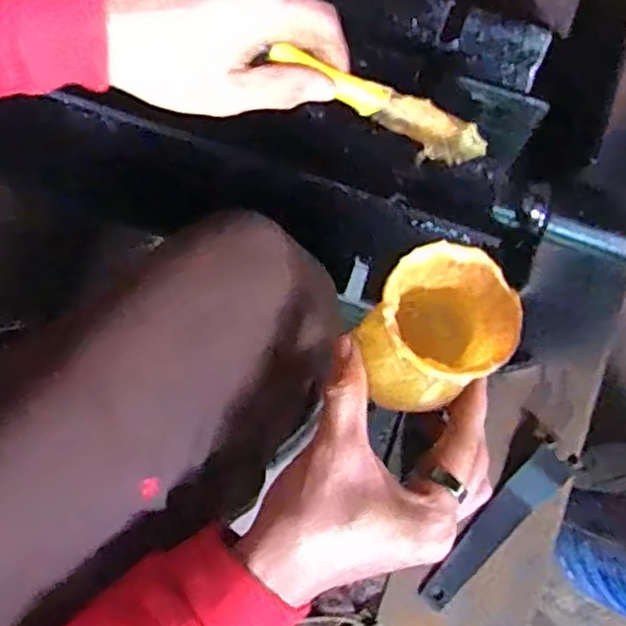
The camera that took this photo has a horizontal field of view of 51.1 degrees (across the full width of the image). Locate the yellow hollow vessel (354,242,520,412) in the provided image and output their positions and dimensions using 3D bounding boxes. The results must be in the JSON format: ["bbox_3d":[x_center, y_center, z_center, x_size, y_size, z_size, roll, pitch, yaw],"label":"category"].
[{"bbox_3d":[0.054,0.010,0.304,0.056,0.083,0.071,33,81,5],"label":"yellow hollow vessel"}]

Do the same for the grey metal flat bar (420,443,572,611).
[{"bbox_3d":[0.125,0.148,0.451,0.132,0.007,0.026,-44,83,-8],"label":"grey metal flat bar"}]

